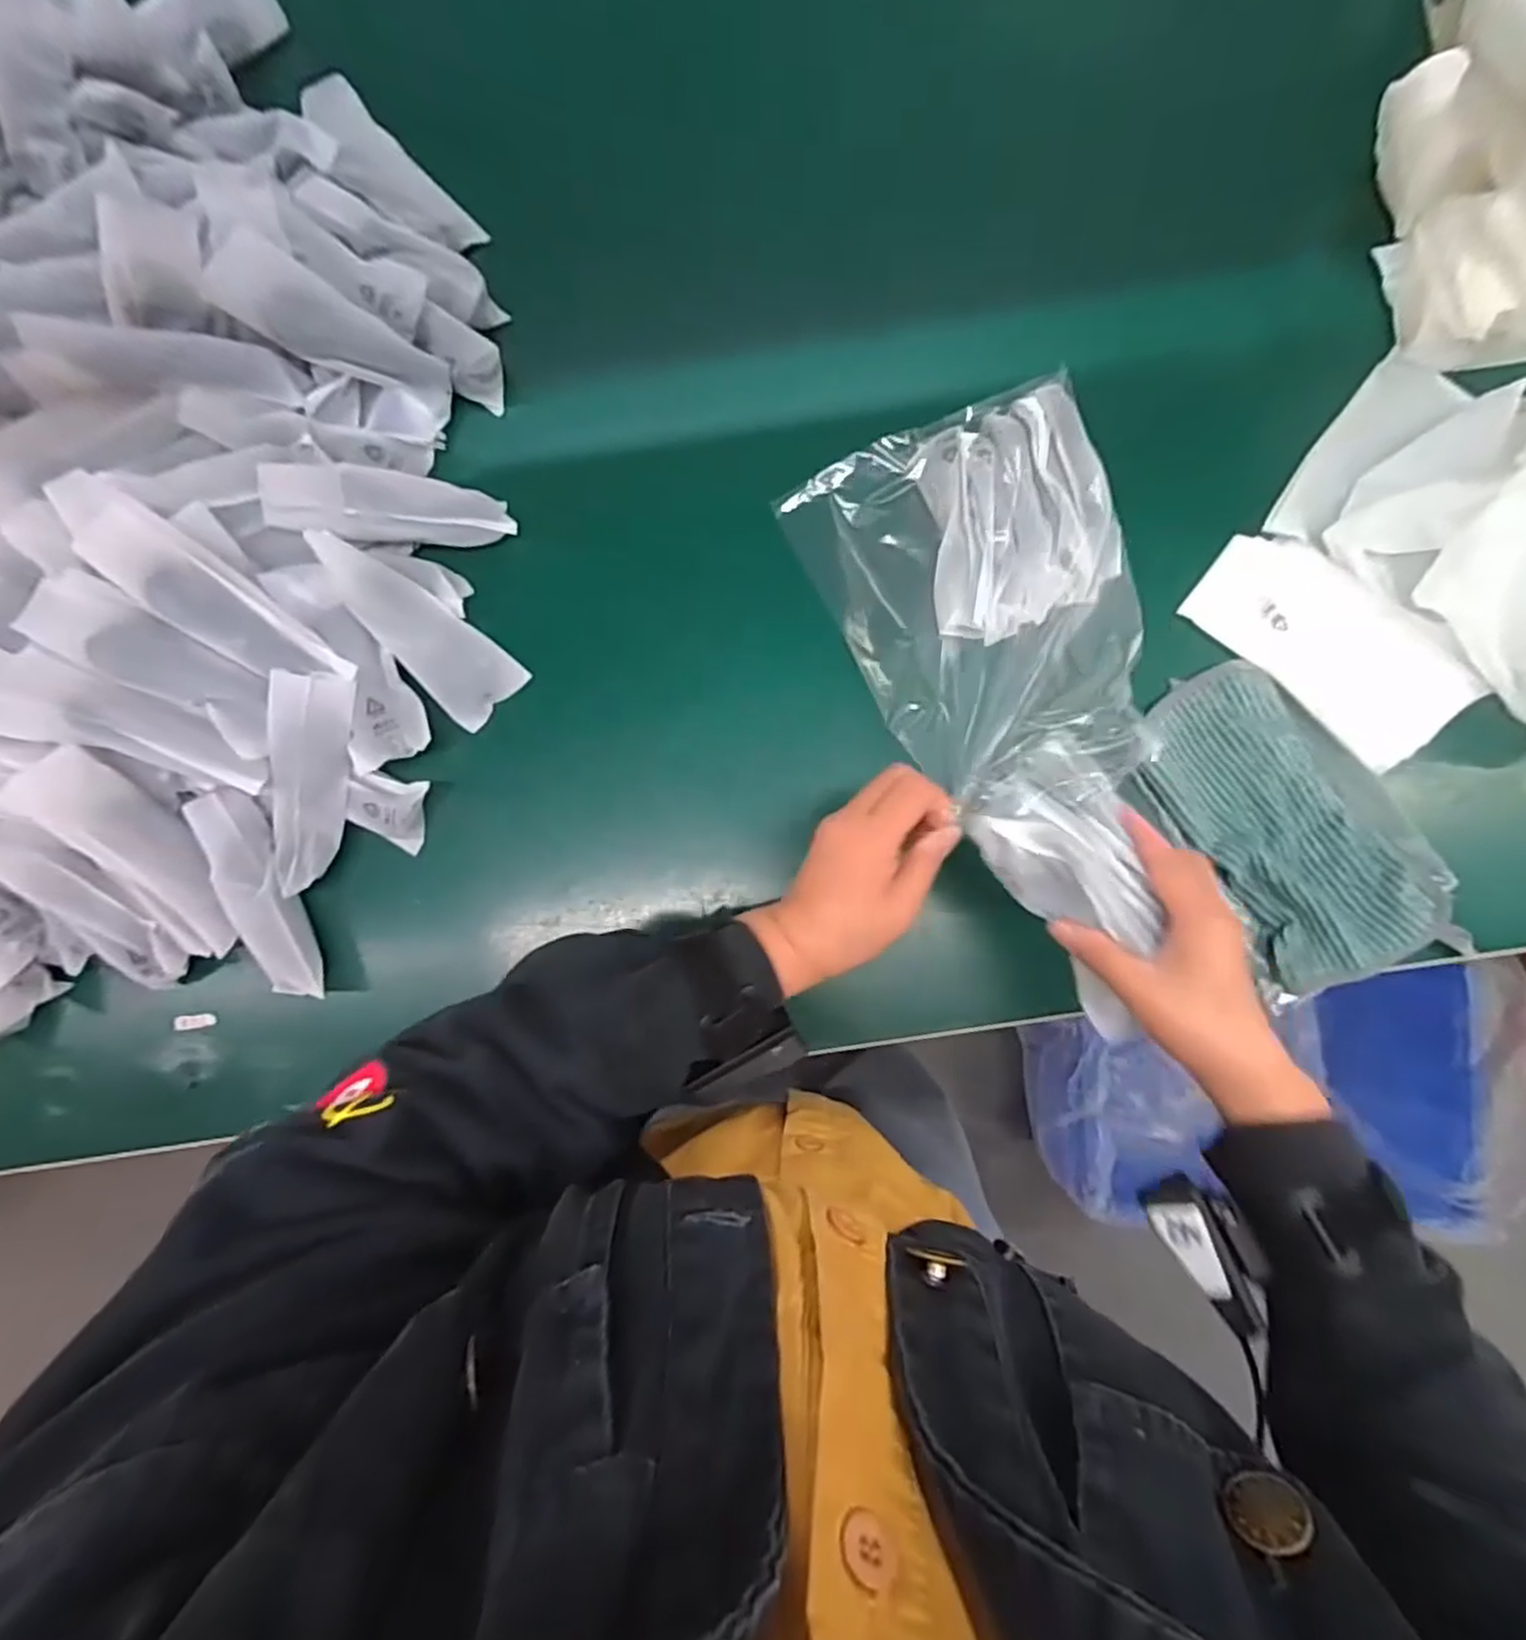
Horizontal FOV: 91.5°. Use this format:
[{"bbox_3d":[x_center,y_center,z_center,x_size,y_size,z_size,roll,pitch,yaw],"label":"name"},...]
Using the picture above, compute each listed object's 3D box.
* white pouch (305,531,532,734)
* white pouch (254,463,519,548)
[{"bbox_3d":[-0.244,-0.134,0.521,0.058,0.016,0.152,-46,113,-2],"label":"white pouch"},{"bbox_3d":[-0.257,-0.219,0.519,0.158,0.033,0.048,-3,86,-25],"label":"white pouch"}]

